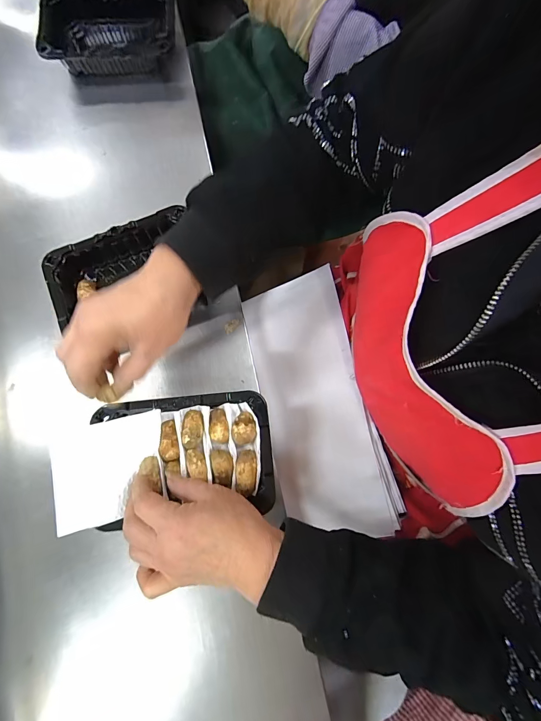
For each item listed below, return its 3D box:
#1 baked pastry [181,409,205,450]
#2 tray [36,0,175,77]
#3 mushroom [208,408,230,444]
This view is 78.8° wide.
[{"bbox_3d":[-0.081,0.069,0.336,0.021,0.012,0.038,2,78,-1],"label":"baked pastry"},{"bbox_3d":[-0.233,-0.477,0.481,0.185,0.044,0.126,-9,78,-3],"label":"tray"},{"bbox_3d":[-0.054,0.068,0.341,0.019,0.012,0.036,-10,78,-3],"label":"mushroom"}]

